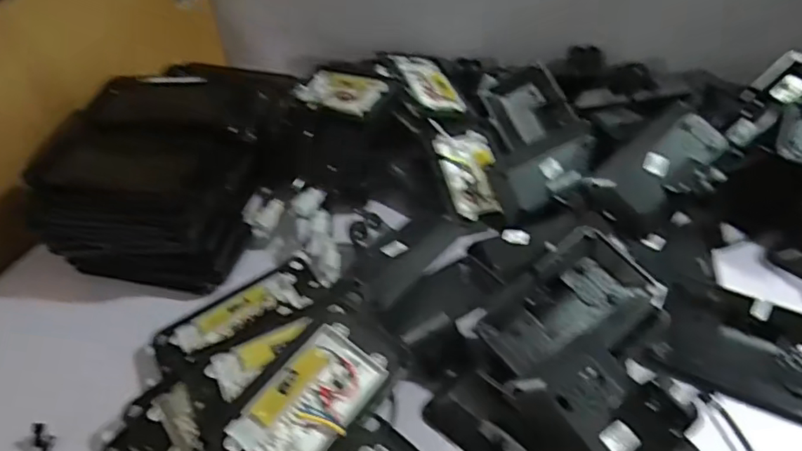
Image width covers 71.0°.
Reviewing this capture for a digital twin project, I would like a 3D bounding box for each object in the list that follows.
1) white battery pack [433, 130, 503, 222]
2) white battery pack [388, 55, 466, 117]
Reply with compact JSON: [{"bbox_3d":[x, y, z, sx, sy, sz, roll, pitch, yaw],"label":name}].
[{"bbox_3d":[0.082,-0.063,0.671,0.065,0.007,0.117,-8,61,-5],"label":"white battery pack"},{"bbox_3d":[0.037,-0.191,0.773,0.070,0.016,0.155,-5,47,-22],"label":"white battery pack"}]

